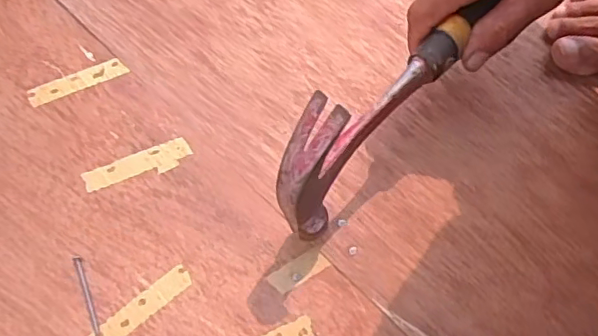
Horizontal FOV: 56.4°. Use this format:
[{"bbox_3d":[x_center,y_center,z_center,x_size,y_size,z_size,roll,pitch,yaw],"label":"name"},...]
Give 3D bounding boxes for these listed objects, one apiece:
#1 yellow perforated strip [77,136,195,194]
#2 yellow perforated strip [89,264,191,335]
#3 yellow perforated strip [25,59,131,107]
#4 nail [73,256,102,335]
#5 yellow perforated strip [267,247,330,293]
[{"bbox_3d":[-0.115,-0.003,0.396,0.076,0.004,0.020,-20,70,-8],"label":"yellow perforated strip"},{"bbox_3d":[-0.103,0.091,0.359,0.075,0.004,0.016,-39,74,-14],"label":"yellow perforated strip"},{"bbox_3d":[-0.168,-0.066,0.423,0.074,0.004,0.017,-23,71,-9],"label":"yellow perforated strip"},{"bbox_3d":[-0.138,0.083,0.362,0.004,0.004,0.055,-22,71,-9],"label":"nail"},{"bbox_3d":[-0.001,0.067,0.368,0.039,0.004,0.016,-30,72,-11],"label":"yellow perforated strip"}]

